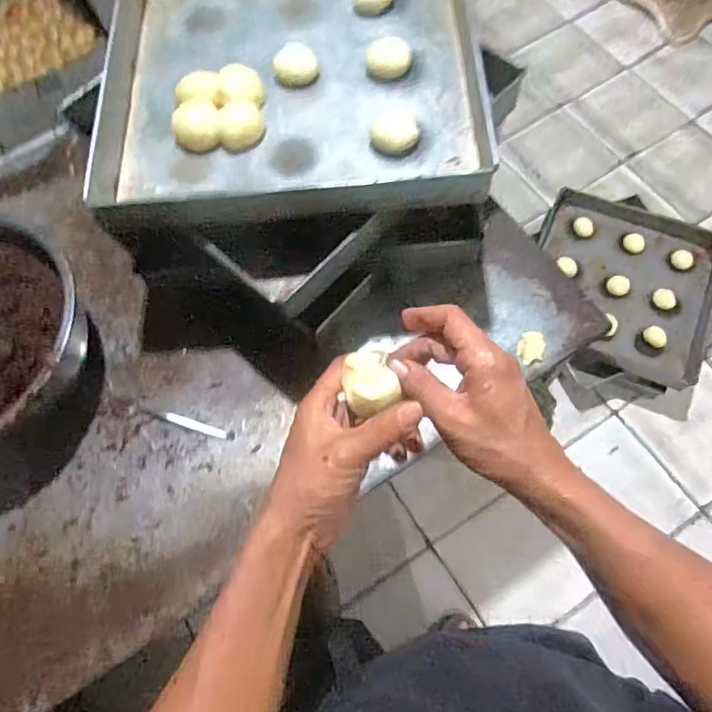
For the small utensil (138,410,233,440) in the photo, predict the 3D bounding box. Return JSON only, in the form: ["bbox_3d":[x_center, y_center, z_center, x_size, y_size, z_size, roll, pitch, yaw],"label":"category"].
[{"bbox_3d":[-0.227,0.090,0.727,0.134,0.004,0.013,15,69,11],"label":"small utensil"}]

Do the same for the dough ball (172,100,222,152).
[{"bbox_3d":[-0.193,-0.280,0.664,0.058,0.033,0.051,-24,67,-6],"label":"dough ball"}]

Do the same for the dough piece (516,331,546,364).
[{"bbox_3d":[0.237,-0.011,0.732,0.033,0.015,0.046,16,69,11],"label":"dough piece"}]

